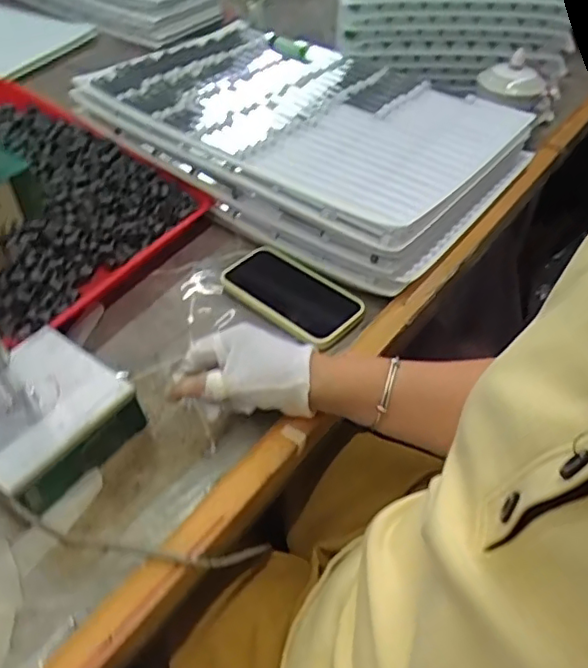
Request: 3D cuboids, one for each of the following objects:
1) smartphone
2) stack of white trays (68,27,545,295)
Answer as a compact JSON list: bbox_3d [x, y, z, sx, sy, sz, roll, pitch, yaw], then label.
[{"bbox_3d":[-0.005,-0.043,0.630,0.081,0.015,0.156,-34,56,-27],"label":"smartphone"},{"bbox_3d":[0.010,-0.261,0.773,0.505,0.097,0.319,30,54,25],"label":"stack of white trays"}]

